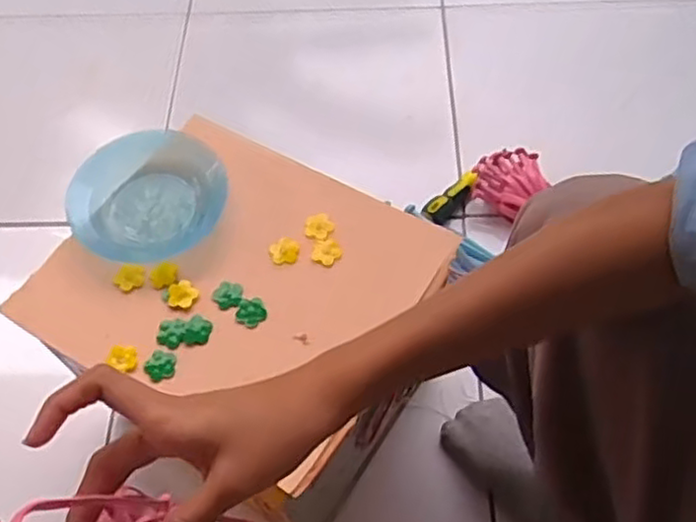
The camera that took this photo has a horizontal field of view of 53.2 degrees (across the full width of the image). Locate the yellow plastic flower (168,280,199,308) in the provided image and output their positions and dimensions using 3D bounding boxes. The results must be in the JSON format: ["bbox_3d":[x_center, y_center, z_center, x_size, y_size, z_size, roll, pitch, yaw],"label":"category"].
[{"bbox_3d":[-0.131,0.026,0.547,0.025,0.004,0.021,7,72,12],"label":"yellow plastic flower"}]

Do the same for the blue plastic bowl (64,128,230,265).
[{"bbox_3d":[-0.172,-0.055,0.577,0.126,0.035,0.121,-1,59,2],"label":"blue plastic bowl"}]

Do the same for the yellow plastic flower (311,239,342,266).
[{"bbox_3d":[-0.017,-0.007,0.561,0.024,0.006,0.021,15,61,11],"label":"yellow plastic flower"}]

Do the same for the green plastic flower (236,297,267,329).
[{"bbox_3d":[-0.075,0.040,0.538,0.023,0.006,0.023,-1,59,2],"label":"green plastic flower"}]

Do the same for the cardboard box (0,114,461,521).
[{"bbox_3d":[-0.085,0.071,0.646,0.299,0.247,0.242,25,63,16],"label":"cardboard box"}]

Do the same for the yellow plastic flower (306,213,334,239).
[{"bbox_3d":[-0.024,-0.029,0.573,0.023,0.005,0.024,-8,59,-2],"label":"yellow plastic flower"}]

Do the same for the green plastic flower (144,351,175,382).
[{"bbox_3d":[-0.140,0.078,0.517,0.023,0.010,0.020,-5,59,-1],"label":"green plastic flower"}]

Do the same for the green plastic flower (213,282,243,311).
[{"bbox_3d":[-0.095,0.027,0.547,0.023,0.005,0.022,6,59,5],"label":"green plastic flower"}]

